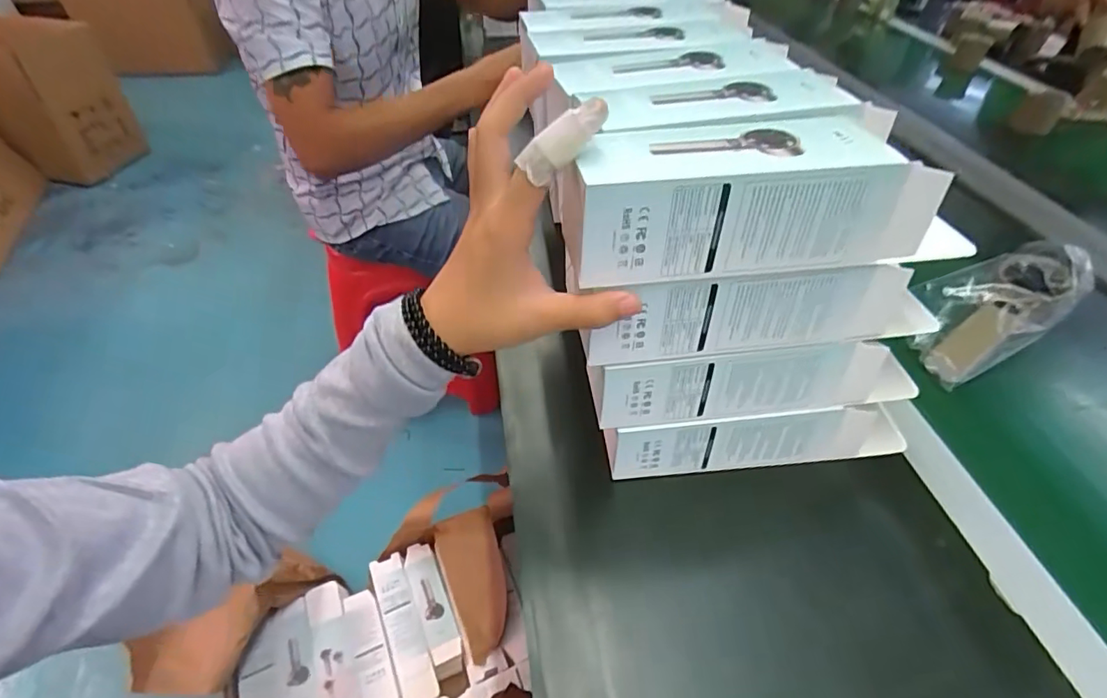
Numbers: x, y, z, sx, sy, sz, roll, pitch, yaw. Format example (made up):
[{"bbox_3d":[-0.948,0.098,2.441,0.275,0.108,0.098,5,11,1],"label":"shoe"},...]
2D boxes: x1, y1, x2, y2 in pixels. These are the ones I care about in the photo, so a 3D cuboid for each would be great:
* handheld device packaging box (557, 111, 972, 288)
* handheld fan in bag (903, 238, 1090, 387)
[{"bbox_3d":[0.111,-0.083,0.290,0.218,0.061,0.065,-3,45,-8],"label":"handheld device packaging box"},{"bbox_3d":[0.402,-0.039,0.501,0.179,0.034,0.090,-36,53,-6],"label":"handheld fan in bag"}]

